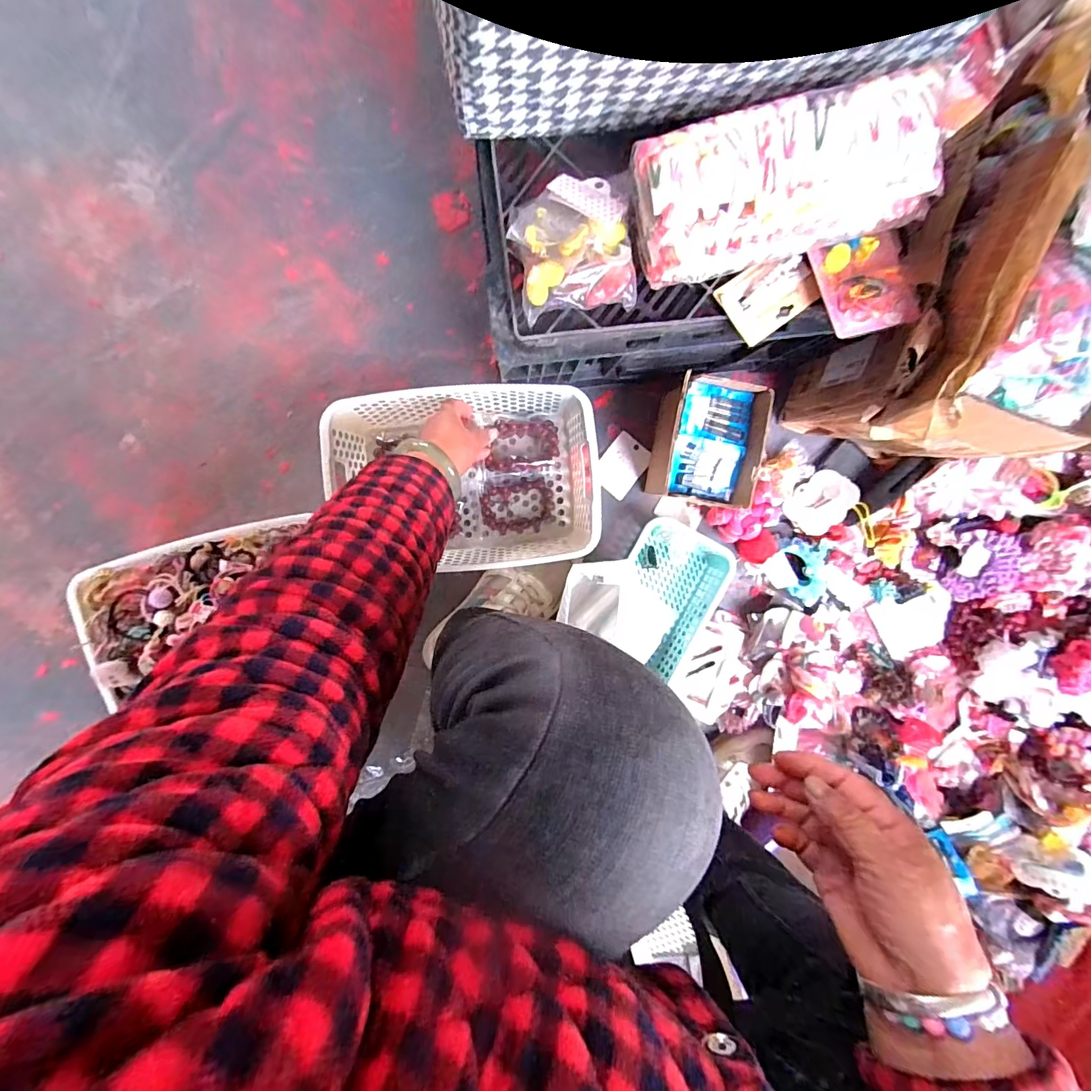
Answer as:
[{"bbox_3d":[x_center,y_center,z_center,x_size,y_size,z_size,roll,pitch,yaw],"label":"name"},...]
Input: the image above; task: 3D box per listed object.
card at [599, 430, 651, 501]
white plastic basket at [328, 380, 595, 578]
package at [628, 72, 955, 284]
[{"bbox_3d":[0.099,-0.104,0.623,0.052,0.005,0.075,36,93,-1],"label":"card"},{"bbox_3d":[-0.090,-0.078,0.567,0.287,0.092,0.202,-6,98,-2],"label":"white plastic basket"},{"bbox_3d":[0.187,-0.281,0.372,0.238,0.057,0.097,-15,98,0],"label":"package"}]

